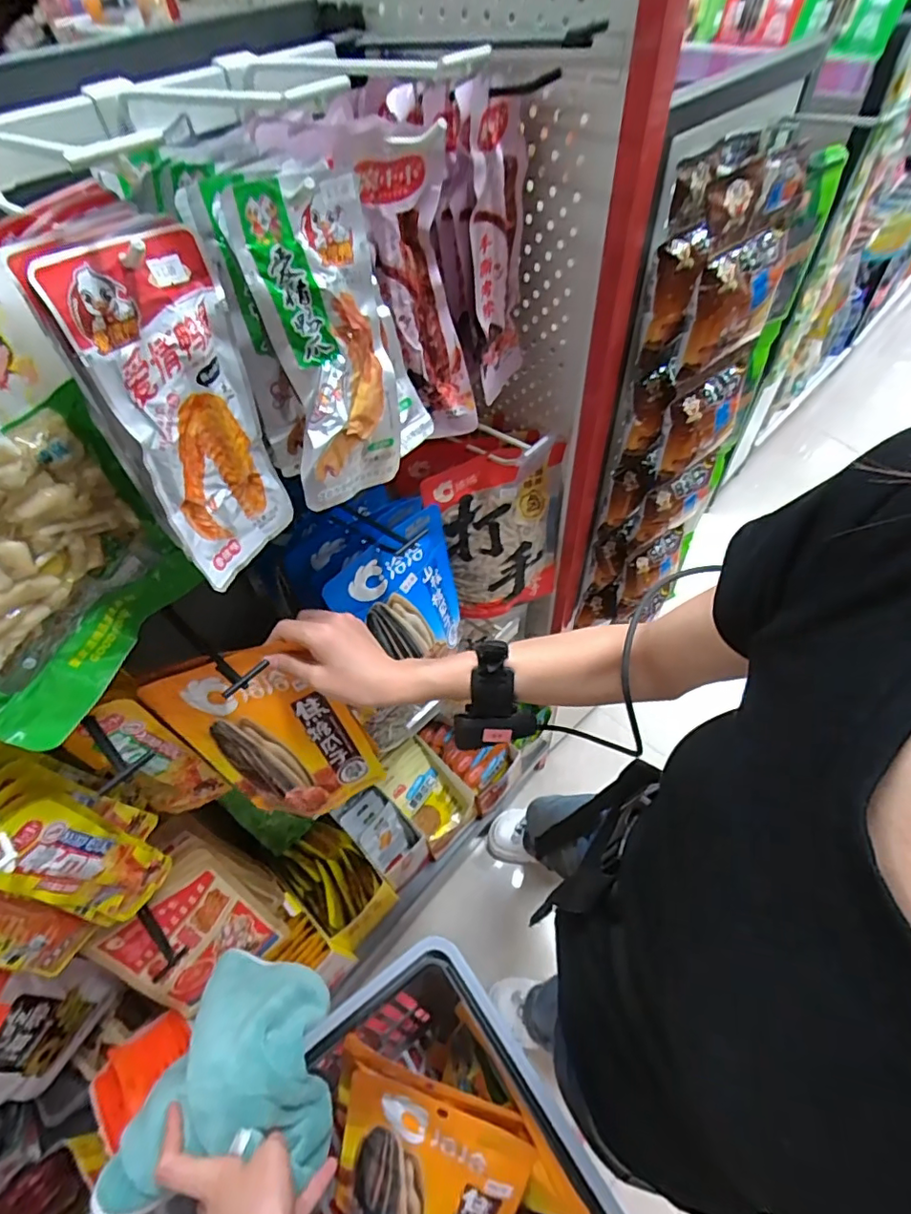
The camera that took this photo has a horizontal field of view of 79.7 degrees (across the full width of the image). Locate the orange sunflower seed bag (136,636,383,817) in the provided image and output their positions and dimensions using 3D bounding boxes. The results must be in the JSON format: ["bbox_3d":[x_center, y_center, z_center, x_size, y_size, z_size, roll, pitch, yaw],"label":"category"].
[{"bbox_3d":[-0.175,0.126,0.522,0.147,0.206,0.022,-18,33,8],"label":"orange sunflower seed bag"}]

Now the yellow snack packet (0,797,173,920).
[{"bbox_3d":[-0.330,0.234,0.491,0.025,0.208,0.068,21,57,18],"label":"yellow snack packet"}]

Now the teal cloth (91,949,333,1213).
[{"bbox_3d":[-0.173,0.385,0.456,0.149,0.132,0.157,1,53,4],"label":"teal cloth"}]

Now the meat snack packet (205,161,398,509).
[{"bbox_3d":[-0.081,-0.167,0.351,0.094,0.188,0.024,-32,37,-33],"label":"meat snack packet"}]

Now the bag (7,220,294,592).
[{"bbox_3d":[-0.158,-0.109,0.330,0.022,0.190,0.093,17,52,24],"label":"bag"}]

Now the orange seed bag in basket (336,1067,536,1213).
[{"bbox_3d":[-0.026,0.473,0.448,0.147,0.191,0.025,16,16,14],"label":"orange seed bag in basket"}]

